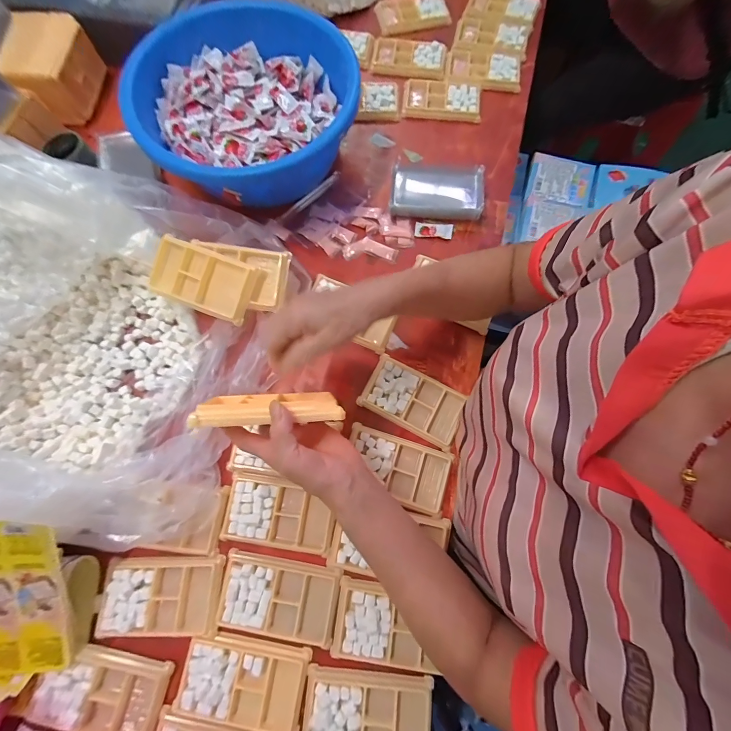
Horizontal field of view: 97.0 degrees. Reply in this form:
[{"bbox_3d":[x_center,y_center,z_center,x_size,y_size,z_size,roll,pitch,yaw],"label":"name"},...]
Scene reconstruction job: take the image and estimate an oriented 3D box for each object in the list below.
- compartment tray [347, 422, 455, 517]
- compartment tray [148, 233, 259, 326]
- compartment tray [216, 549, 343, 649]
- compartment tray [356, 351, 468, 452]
[{"bbox_3d":[0.039,0.131,0.412,0.134,0.015,0.078,17,76,5],"label":"compartment tray"},{"bbox_3d":[-0.213,-0.113,0.423,0.133,0.010,0.077,22,94,2],"label":"compartment tray"},{"bbox_3d":[-0.101,0.271,0.379,0.134,0.013,0.076,9,76,3],"label":"compartment tray"},{"bbox_3d":[0.066,0.046,0.437,0.132,0.013,0.077,27,77,8],"label":"compartment tray"}]

